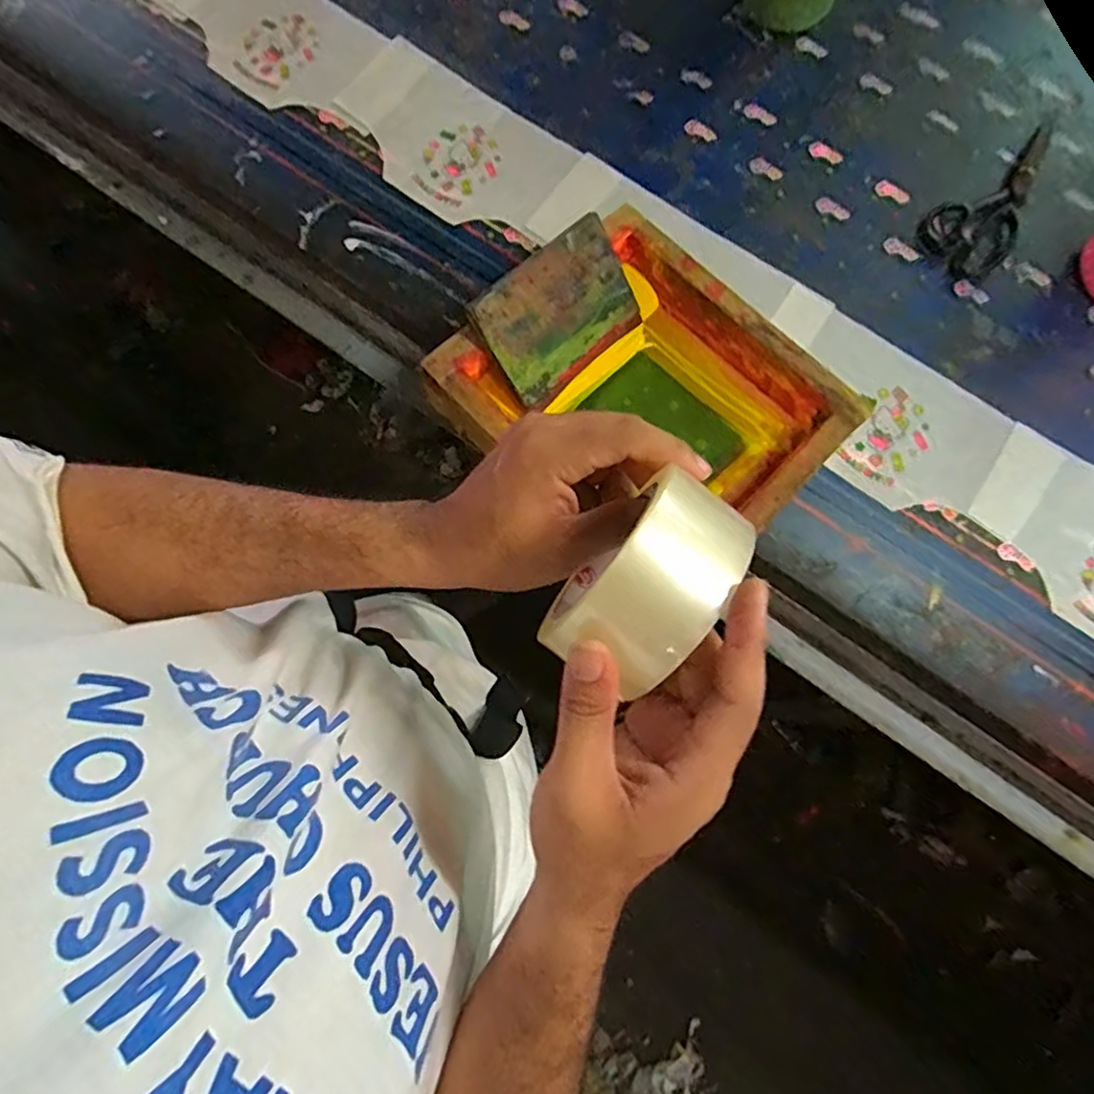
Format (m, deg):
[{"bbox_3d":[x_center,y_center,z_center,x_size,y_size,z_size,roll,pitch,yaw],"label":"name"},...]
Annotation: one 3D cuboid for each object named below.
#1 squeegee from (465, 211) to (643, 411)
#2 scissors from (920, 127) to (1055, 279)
[{"bbox_3d":[0.013,-0.194,0.542,0.146,0.008,0.104,-43,124,-17],"label":"squeegee"},{"bbox_3d":[0.447,-0.339,0.630,0.205,0.006,0.079,-43,83,-8],"label":"scissors"}]

